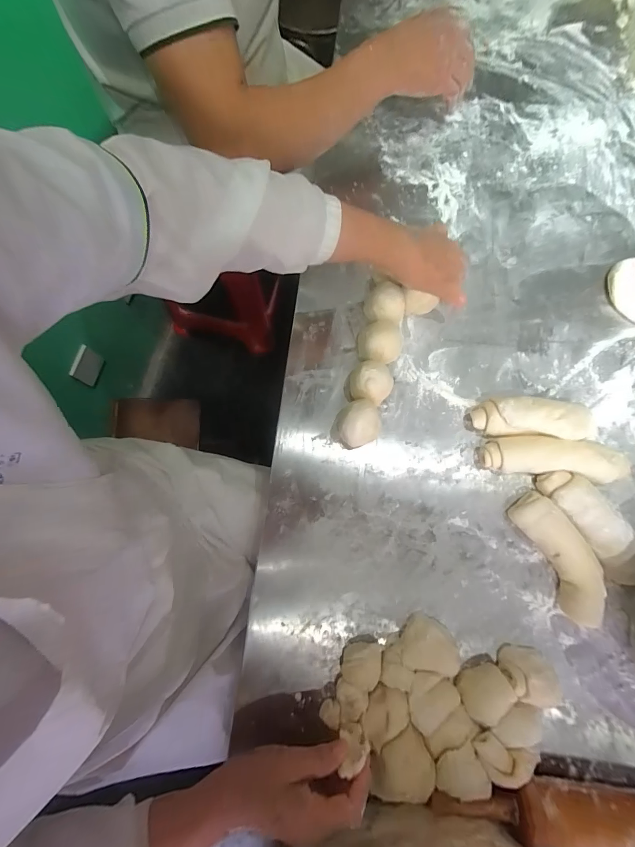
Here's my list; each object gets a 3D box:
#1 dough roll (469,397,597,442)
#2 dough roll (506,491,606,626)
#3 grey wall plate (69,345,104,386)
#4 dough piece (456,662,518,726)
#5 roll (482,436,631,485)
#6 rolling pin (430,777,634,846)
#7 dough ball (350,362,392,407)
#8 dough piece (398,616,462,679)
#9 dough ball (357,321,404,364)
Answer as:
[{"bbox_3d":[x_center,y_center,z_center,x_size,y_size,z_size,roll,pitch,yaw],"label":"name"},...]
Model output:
[{"bbox_3d":[0.276,-0.006,0.455,0.143,0.048,0.049,4,78,0],"label":"dough roll"},{"bbox_3d":[0.295,0.160,0.426,0.051,0.039,0.154,-26,80,-6],"label":"dough roll"},{"bbox_3d":[-0.619,-0.153,0.948,0.009,0.111,0.088,14,78,2],"label":"grey wall plate"},{"bbox_3d":[0.190,0.305,0.398,0.055,0.029,0.044,-19,79,-5],"label":"dough piece"},{"bbox_3d":[0.302,0.045,0.451,0.175,0.035,0.049,7,78,0],"label":"roll"},{"bbox_3d":[0.289,0.408,0.366,0.333,0.059,0.050,10,78,1],"label":"rolling pin"},{"bbox_3d":[0.068,-0.050,0.455,0.051,0.056,0.048,0,78,-1],"label":"dough ball"},{"bbox_3d":[0.129,0.257,0.410,0.062,0.023,0.052,9,78,1],"label":"dough piece"},{"bbox_3d":[0.083,-0.105,0.469,0.058,0.053,0.055,0,78,-1],"label":"dough ball"}]

